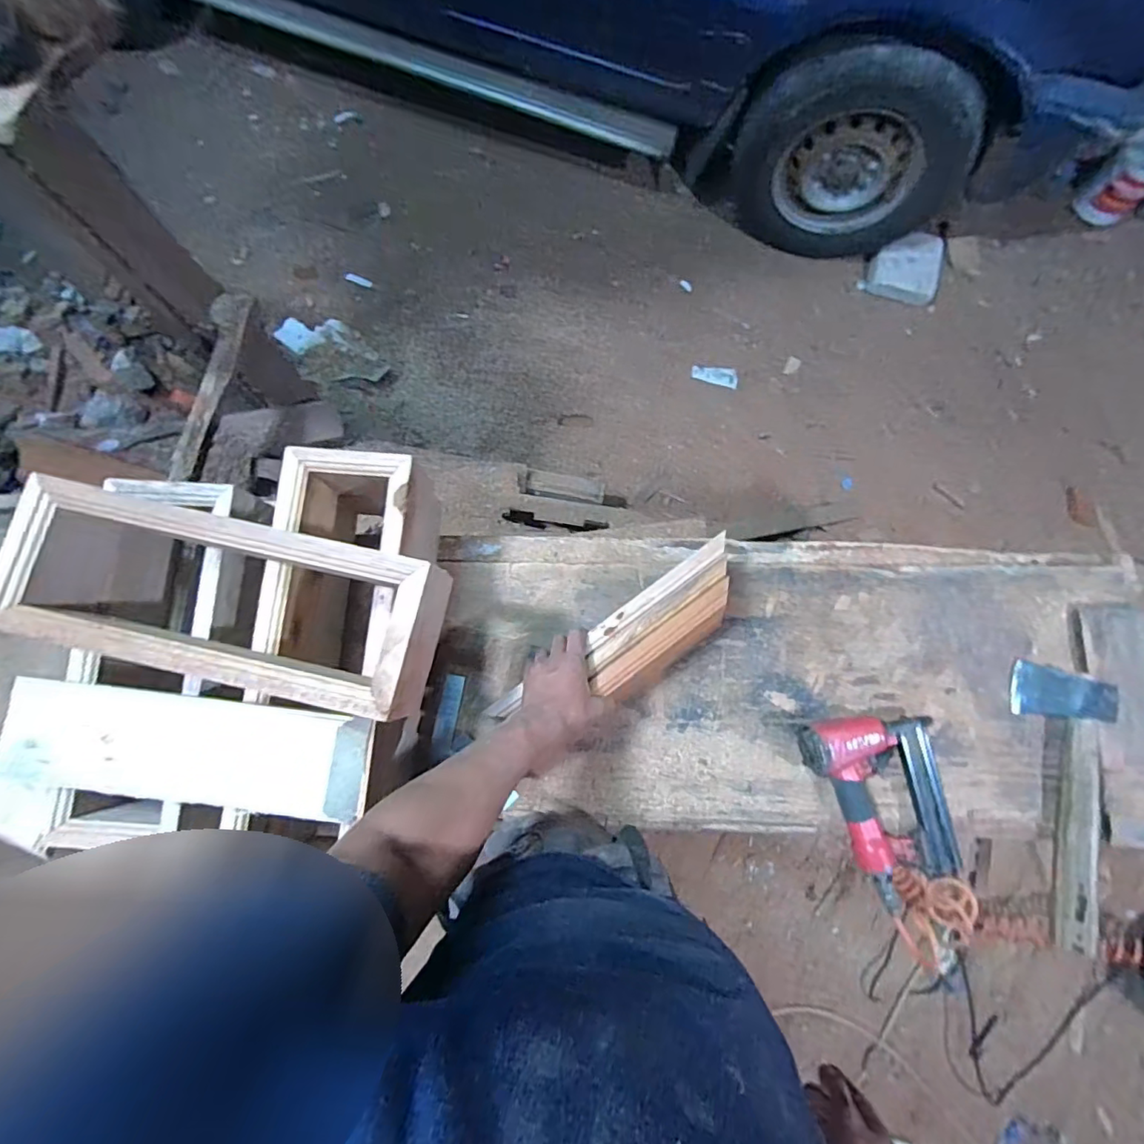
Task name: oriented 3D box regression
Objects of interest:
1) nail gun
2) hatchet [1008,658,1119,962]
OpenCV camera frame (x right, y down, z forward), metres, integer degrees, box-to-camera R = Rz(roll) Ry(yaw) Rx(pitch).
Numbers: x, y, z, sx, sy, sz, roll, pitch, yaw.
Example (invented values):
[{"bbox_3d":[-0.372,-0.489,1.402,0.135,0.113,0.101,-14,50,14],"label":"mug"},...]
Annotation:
[{"bbox_3d":[0.426,0.302,0.732,0.174,0.054,0.253,-20,81,-6],"label":"nail gun"},{"bbox_3d":[0.650,0.301,0.728,0.107,0.041,0.353,7,80,-1],"label":"hatchet"}]

